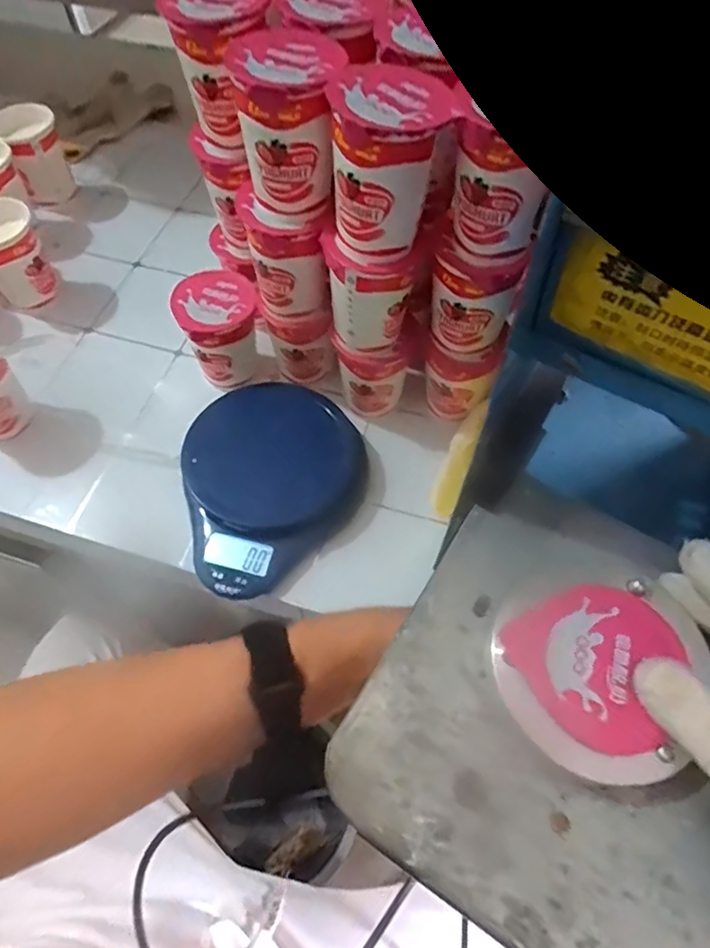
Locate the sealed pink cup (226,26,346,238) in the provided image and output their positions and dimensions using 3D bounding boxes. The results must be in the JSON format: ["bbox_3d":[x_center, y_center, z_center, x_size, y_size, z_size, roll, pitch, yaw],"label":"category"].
[{"bbox_3d":[-0.039,-0.213,0.372,0.064,0.089,0.068,5,60,3],"label":"sealed pink cup"}]

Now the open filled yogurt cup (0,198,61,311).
[{"bbox_3d":[-0.331,-0.209,0.573,0.067,0.082,0.061,-30,64,-16],"label":"open filled yogurt cup"}]

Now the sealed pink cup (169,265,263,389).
[{"bbox_3d":[-0.115,-0.124,0.513,0.065,0.082,0.063,0,60,0],"label":"sealed pink cup"}]

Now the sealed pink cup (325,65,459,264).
[{"bbox_3d":[0.018,-0.180,0.349,0.061,0.085,0.062,-7,60,-4],"label":"sealed pink cup"}]

